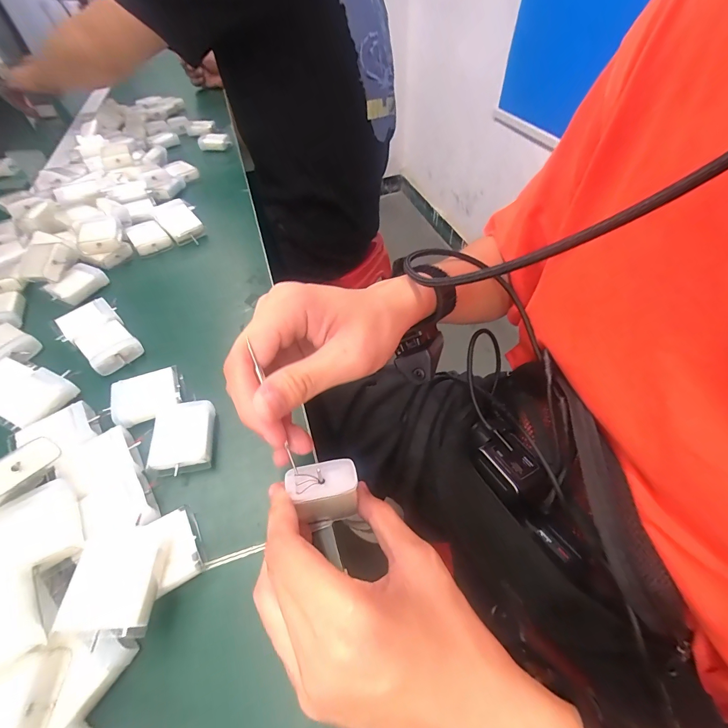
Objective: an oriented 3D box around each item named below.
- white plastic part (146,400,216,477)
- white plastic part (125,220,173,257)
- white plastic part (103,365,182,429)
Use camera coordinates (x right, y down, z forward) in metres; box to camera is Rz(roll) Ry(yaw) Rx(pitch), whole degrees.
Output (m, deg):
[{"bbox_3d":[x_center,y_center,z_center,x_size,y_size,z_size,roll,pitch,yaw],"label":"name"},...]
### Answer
[{"bbox_3d":[-0.138,0.055,0.266,0.045,0.018,0.051,-12,52,-6],"label":"white plastic part"},{"bbox_3d":[-0.275,-0.160,0.444,0.041,0.018,0.057,-34,57,-22],"label":"white plastic part"},{"bbox_3d":[-0.180,0.027,0.289,0.052,0.013,0.040,-22,53,-13],"label":"white plastic part"}]

